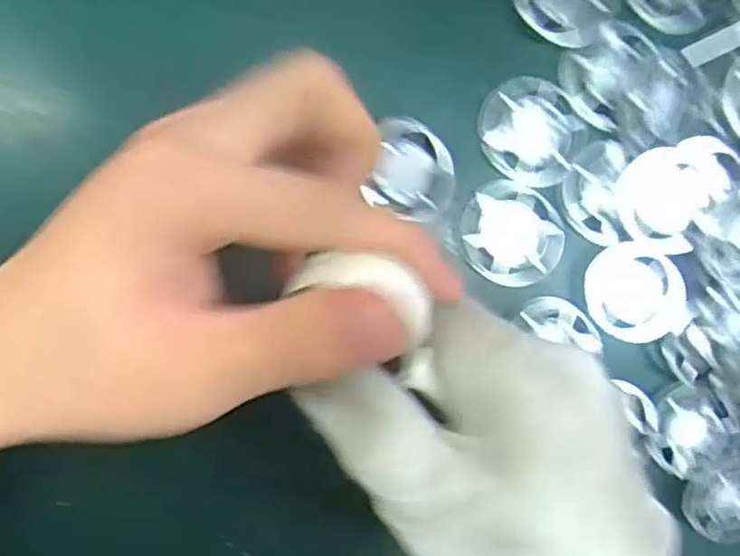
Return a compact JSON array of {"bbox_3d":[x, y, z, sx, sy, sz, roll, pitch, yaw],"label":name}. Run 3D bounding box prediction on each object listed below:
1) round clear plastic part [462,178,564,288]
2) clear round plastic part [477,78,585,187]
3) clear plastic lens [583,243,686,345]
[{"bbox_3d":[0.058,-0.018,0.283,0.044,0.005,0.040,-1,95,-7],"label":"round clear plastic part"},{"bbox_3d":[0.065,-0.058,0.276,0.044,0.004,0.037,32,90,-9],"label":"clear round plastic part"},{"bbox_3d":[0.110,0.007,0.288,0.038,0.006,0.043,-23,97,-5],"label":"clear plastic lens"}]

